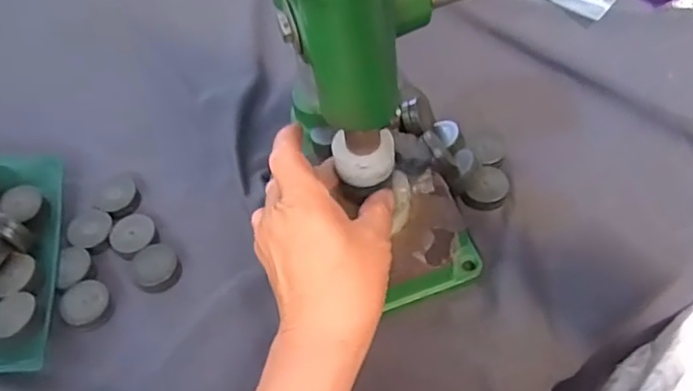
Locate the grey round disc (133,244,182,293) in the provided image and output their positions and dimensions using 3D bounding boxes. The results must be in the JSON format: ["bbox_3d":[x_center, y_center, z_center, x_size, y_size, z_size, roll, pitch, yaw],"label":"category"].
[{"bbox_3d":[-0.135,0.051,0.436,0.031,0.015,0.032,-3,52,3],"label":"grey round disc"}]

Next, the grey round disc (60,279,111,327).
[{"bbox_3d":[-0.180,0.074,0.423,0.031,0.013,0.030,-3,52,3],"label":"grey round disc"}]

